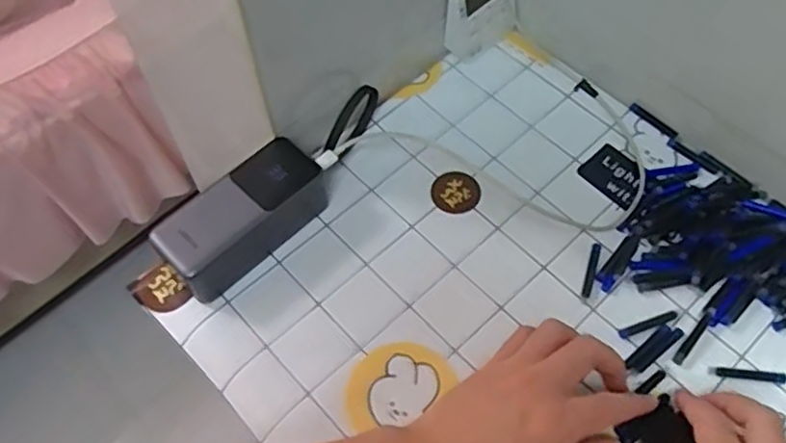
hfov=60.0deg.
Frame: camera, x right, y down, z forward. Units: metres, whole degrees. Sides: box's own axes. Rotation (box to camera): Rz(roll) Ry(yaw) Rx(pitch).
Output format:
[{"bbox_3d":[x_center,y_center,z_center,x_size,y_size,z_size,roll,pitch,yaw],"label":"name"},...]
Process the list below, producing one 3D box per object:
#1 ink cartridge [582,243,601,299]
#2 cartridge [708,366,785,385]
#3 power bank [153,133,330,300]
[{"bbox_3d":[0.151,0.036,0.517,0.007,0.004,0.047,17,63,11],"label":"ink cartridge"},{"bbox_3d":[0.249,0.106,0.478,0.051,0.004,0.008,7,61,5],"label":"cartridge"},{"bbox_3d":[-0.111,-0.005,0.517,0.051,0.057,0.130,40,69,21],"label":"power bank"}]

